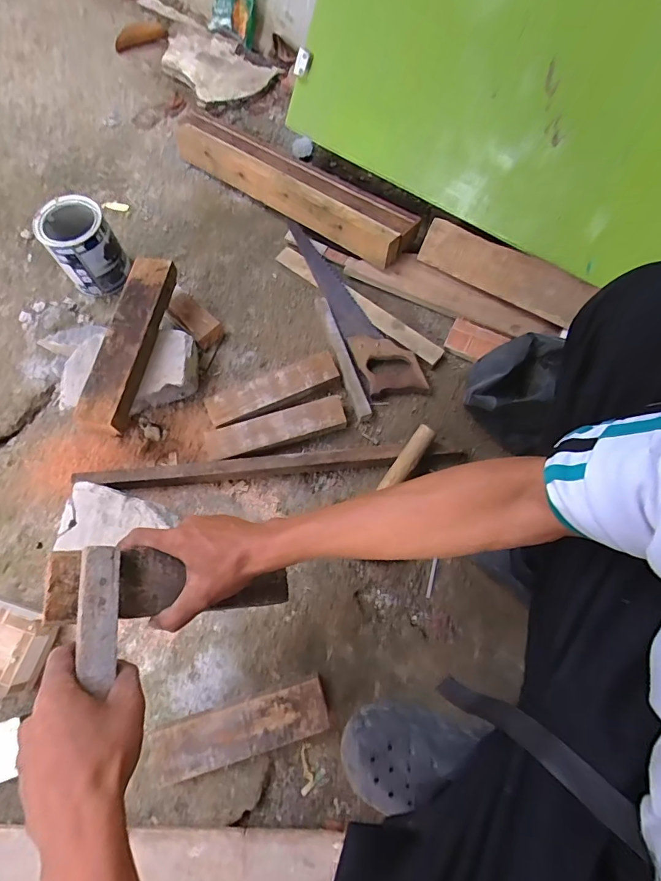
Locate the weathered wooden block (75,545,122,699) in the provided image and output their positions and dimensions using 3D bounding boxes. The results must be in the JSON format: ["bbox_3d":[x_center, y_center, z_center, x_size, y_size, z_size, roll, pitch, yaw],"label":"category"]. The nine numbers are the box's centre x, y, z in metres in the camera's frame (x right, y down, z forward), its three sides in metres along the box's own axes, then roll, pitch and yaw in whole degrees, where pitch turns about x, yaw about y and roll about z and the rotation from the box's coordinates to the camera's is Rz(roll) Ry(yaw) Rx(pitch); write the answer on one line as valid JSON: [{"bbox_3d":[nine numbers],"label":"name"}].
[{"bbox_3d":[-0.189,0.141,0.364,0.030,0.014,0.106,-9,70,-4],"label":"weathered wooden block"}]

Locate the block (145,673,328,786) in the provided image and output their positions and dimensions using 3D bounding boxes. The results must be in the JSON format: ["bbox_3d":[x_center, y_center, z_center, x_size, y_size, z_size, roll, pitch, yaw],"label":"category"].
[{"bbox_3d":[-0.122,0.376,0.586,0.220,0.035,0.075,-16,72,-6],"label":"block"}]

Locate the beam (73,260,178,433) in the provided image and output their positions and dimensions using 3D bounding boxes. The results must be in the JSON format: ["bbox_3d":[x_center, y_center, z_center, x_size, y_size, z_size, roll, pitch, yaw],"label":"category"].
[{"bbox_3d":[-0.314,-0.154,0.696,0.066,0.034,0.291,10,71,2],"label":"beam"}]

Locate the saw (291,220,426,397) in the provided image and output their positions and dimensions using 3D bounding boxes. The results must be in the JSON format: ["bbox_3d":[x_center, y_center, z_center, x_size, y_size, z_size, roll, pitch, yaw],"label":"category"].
[{"bbox_3d":[0.047,-0.248,0.812,0.098,0.019,0.386,-22,73,-8],"label":"saw"}]

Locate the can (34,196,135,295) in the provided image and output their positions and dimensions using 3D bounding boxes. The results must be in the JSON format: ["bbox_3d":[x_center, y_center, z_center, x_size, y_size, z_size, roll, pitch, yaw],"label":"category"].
[{"bbox_3d":[-0.441,-0.347,0.814,0.111,0.130,0.108,-32,74,-11],"label":"can"}]

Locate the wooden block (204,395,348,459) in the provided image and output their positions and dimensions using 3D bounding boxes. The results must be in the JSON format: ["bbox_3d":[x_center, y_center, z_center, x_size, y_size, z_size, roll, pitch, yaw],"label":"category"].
[{"bbox_3d":[-0.088,-0.015,0.741,0.228,0.048,0.057,-15,72,-6],"label":"wooden block"}]

